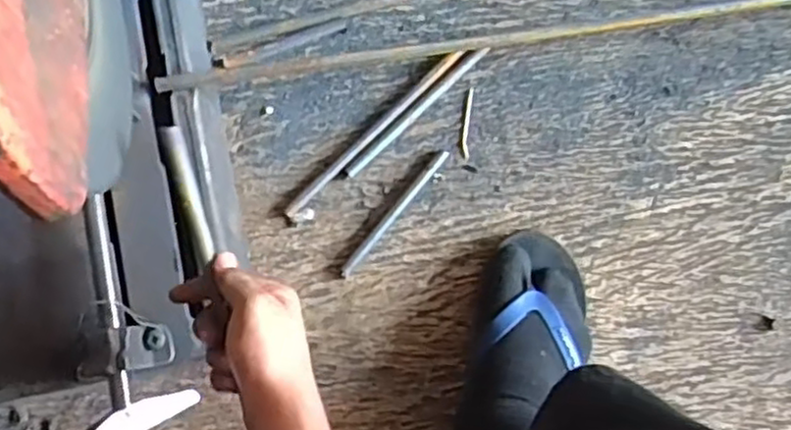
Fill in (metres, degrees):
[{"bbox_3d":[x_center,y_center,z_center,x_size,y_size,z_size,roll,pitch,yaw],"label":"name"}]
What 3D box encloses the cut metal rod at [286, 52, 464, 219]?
[{"bbox_3d":[-0.020,-0.081,0.690,0.015,0.009,0.228,44,83,3],"label":"cut metal rod"}]

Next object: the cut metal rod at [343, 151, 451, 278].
[{"bbox_3d":[0.001,-0.001,0.676,0.010,0.009,0.151,39,83,3],"label":"cut metal rod"}]

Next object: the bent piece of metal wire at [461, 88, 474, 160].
[{"bbox_3d":[0.070,-0.090,0.698,0.008,0.004,0.071,6,82,-2],"label":"bent piece of metal wire"}]

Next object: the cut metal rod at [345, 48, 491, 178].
[{"bbox_3d":[0.023,-0.100,0.695,0.182,0.009,0.012,-44,86,-7],"label":"cut metal rod"}]

